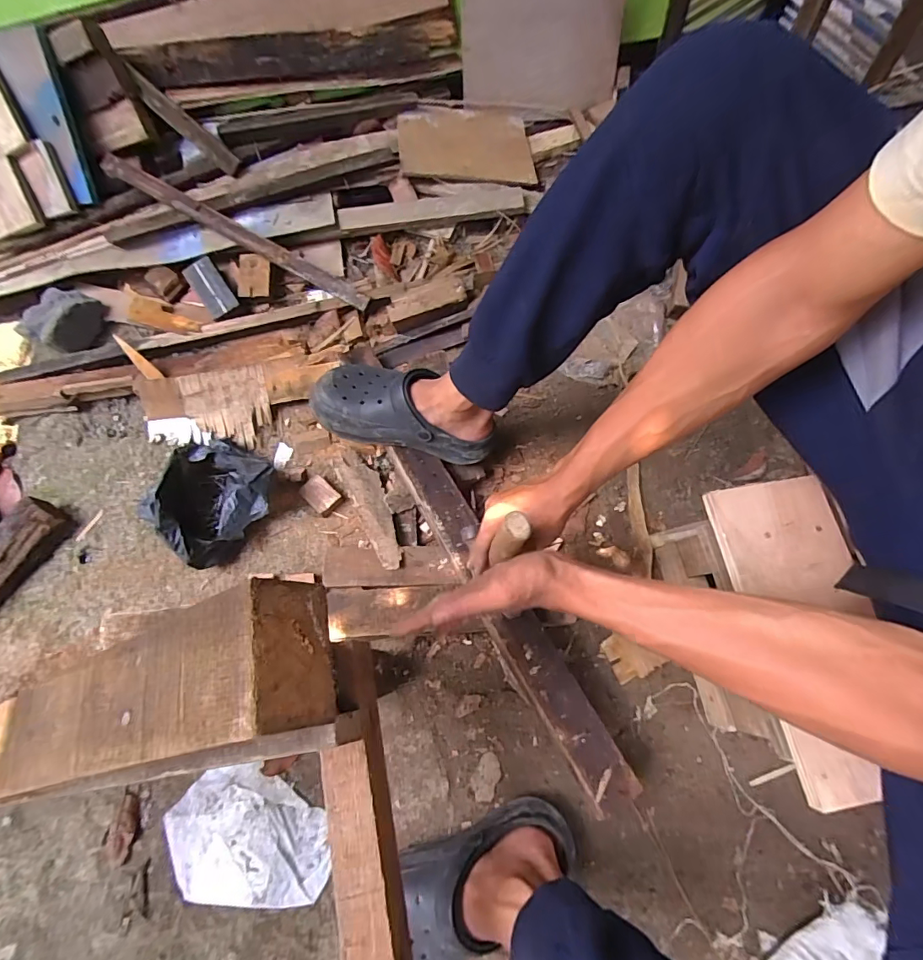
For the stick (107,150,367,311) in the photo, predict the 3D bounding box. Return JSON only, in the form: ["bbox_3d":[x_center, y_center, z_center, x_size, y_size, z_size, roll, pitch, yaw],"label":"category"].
[{"bbox_3d":[-0.394,-0.436,0.848,0.495,0.033,0.031,28,72,-4],"label":"stick"}]

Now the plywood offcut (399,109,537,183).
[{"bbox_3d":[0.012,-0.671,0.952,0.270,0.012,0.157,-6,83,-13],"label":"plywood offcut"}]

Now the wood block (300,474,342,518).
[{"bbox_3d":[-0.221,0.023,0.745,0.063,0.023,0.041,39,75,14],"label":"wood block"}]

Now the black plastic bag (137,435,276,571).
[{"bbox_3d":[-0.375,0.019,0.703,0.182,0.113,0.167,34,74,13],"label":"black plastic bag"}]

